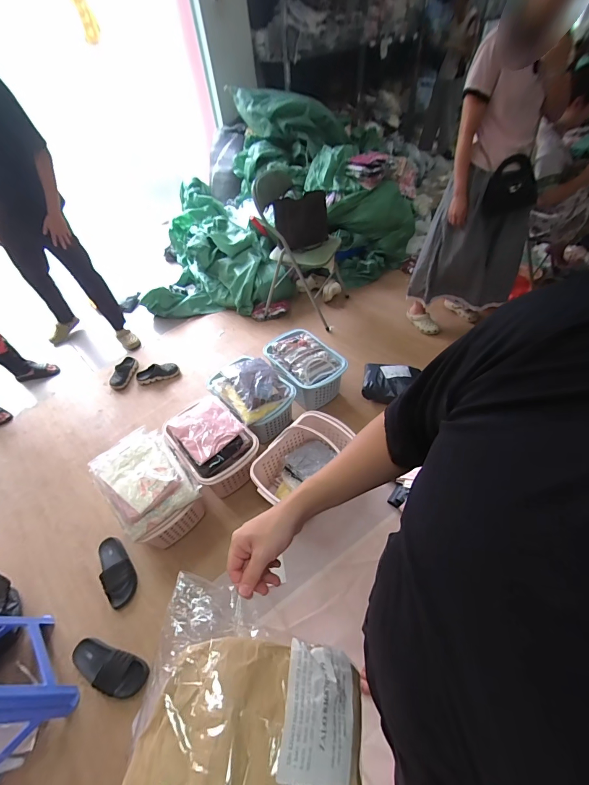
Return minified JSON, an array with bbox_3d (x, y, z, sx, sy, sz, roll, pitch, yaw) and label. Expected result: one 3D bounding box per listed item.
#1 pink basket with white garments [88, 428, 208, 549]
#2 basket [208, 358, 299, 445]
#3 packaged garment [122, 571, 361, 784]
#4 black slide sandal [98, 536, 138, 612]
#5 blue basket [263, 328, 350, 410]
[{"bbox_3d":[-0.582,0.410,1.382,0.295,0.354,0.366,-35,54,-23],"label":"pink basket with white garments"},{"bbox_3d":[-0.191,0.032,1.687,0.327,0.261,0.395,-38,55,-24],"label":"basket"},{"bbox_3d":[-0.035,0.290,0.298,0.199,0.029,0.205,9,51,-11],"label":"packaged garment"},{"bbox_3d":[-0.725,0.707,1.340,0.112,0.054,0.279,-33,54,-21],"label":"black slide sandal"},{"bbox_3d":[0.055,-0.146,1.824,0.325,0.235,0.422,-27,52,-17],"label":"blue basket"}]

